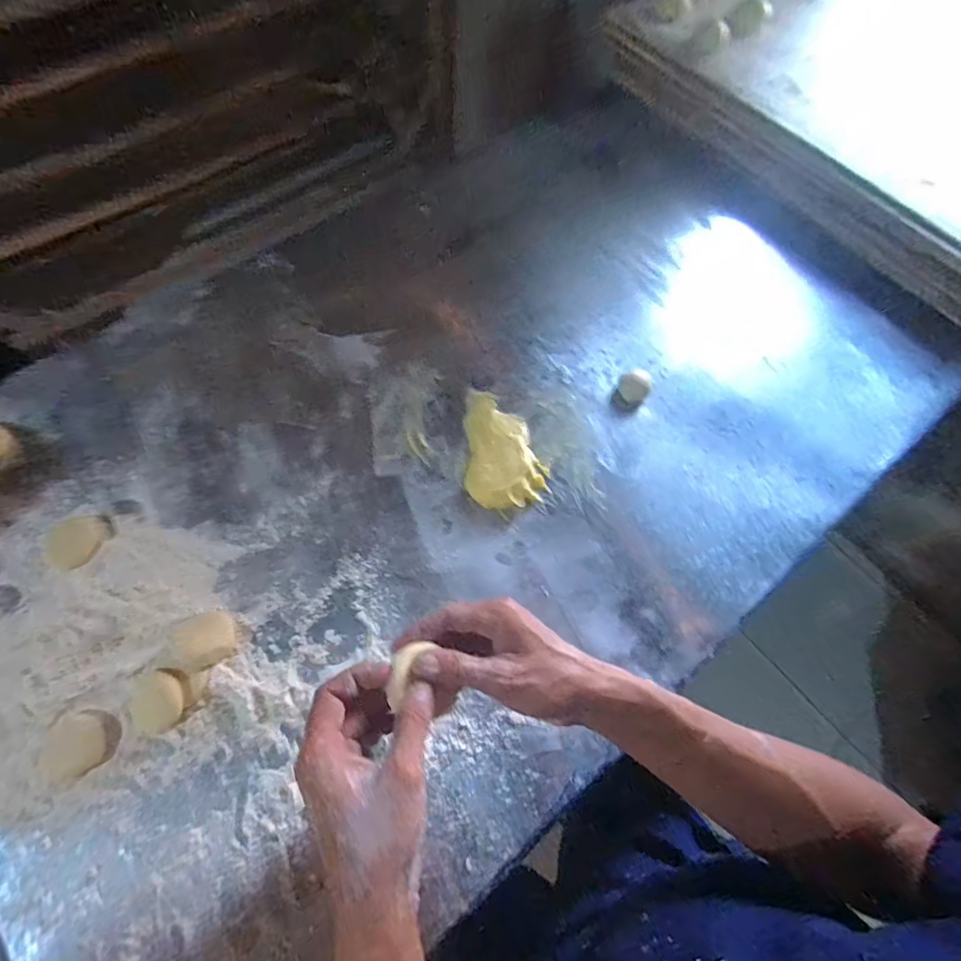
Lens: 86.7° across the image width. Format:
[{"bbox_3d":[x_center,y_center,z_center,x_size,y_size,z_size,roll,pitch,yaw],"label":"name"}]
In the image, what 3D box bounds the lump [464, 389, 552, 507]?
[{"bbox_3d":[0.024,-0.033,0.495,0.075,0.013,0.121,-1,64,-3],"label":"lump"}]

